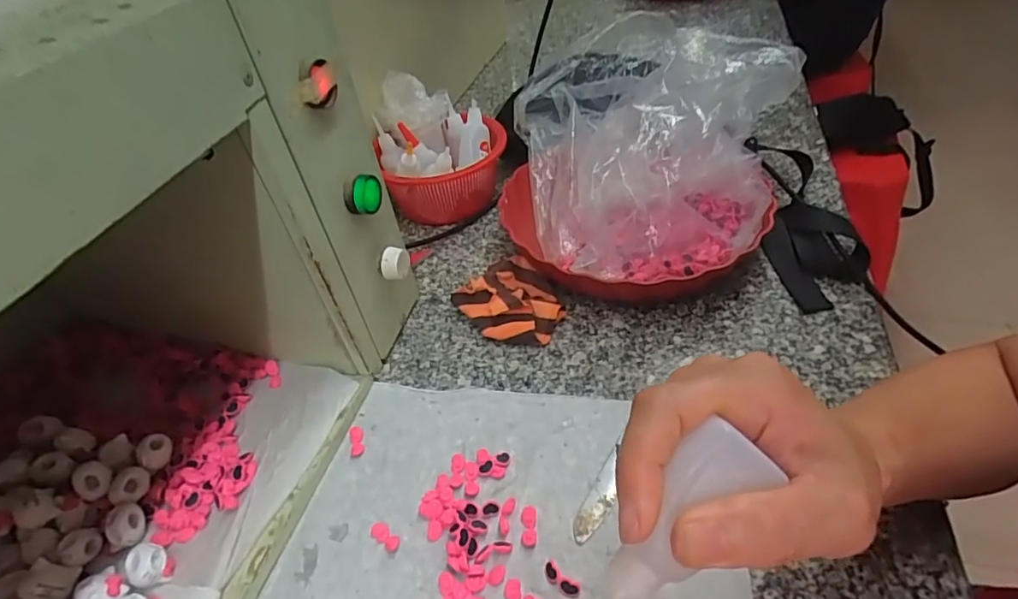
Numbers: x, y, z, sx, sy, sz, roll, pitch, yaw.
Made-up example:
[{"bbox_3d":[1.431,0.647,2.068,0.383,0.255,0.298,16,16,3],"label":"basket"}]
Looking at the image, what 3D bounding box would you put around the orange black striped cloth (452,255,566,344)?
[{"bbox_3d":[0.002,0.000,0.484,0.079,0.025,0.105,-29,47,-22],"label":"orange black striped cloth"}]

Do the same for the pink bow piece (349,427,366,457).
[{"bbox_3d":[-0.113,0.104,0.405,0.010,0.004,0.025,-13,43,-7],"label":"pink bow piece"}]

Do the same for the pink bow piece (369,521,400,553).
[{"bbox_3d":[-0.080,0.151,0.350,0.026,0.004,0.011,26,52,31],"label":"pink bow piece"}]

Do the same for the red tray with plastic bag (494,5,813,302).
[{"bbox_3d":[0.130,-0.158,0.550,0.262,0.136,0.381,13,46,20],"label":"red tray with plastic bag"}]

